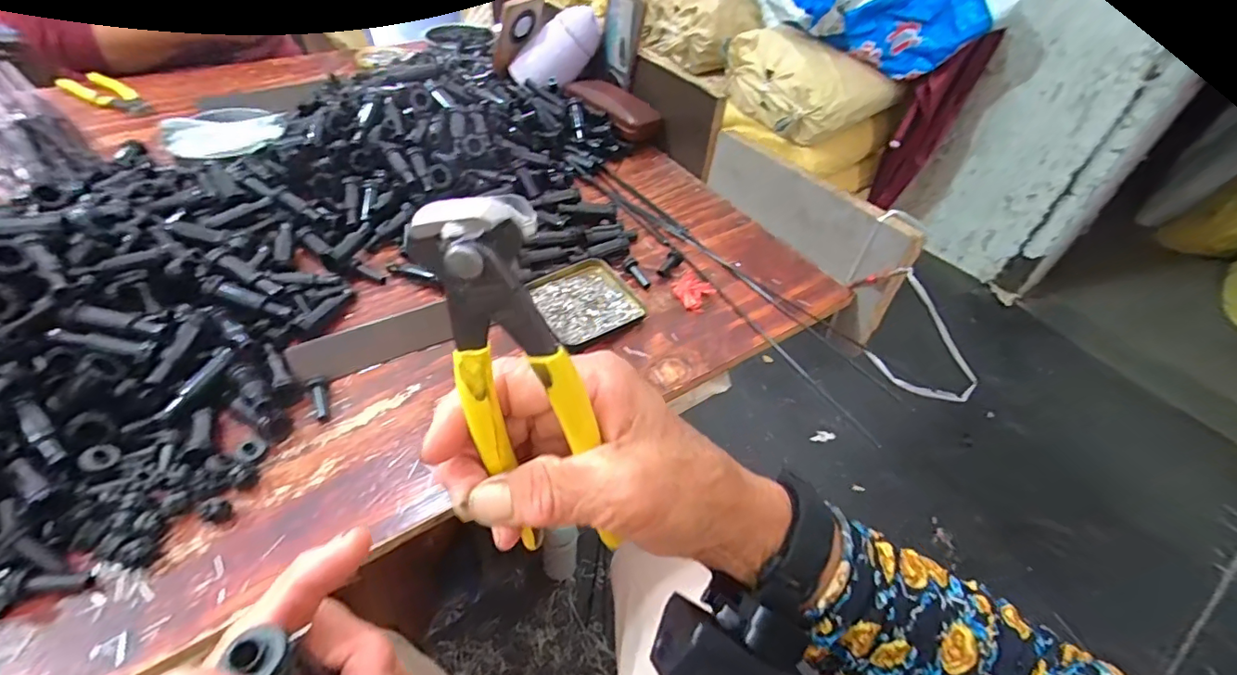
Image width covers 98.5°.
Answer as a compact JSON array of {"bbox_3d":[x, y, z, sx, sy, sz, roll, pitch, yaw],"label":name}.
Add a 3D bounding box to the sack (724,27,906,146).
[{"bbox_3d":[0.537,-0.730,1.499,0.313,0.206,0.374,-19,51,-21],"label":"sack"}]

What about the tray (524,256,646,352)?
[{"bbox_3d":[-0.034,-0.039,0.529,0.095,0.008,0.097,-24,53,-25],"label":"tray"}]

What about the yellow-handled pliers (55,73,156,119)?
[{"bbox_3d":[-0.704,-0.338,0.737,0.180,0.010,0.057,25,50,17],"label":"yellow-handled pliers"}]

